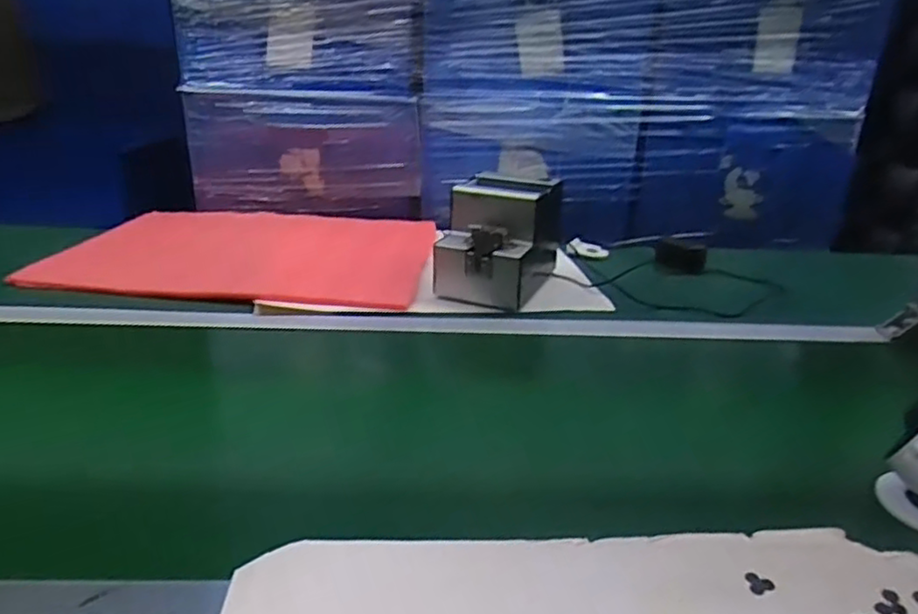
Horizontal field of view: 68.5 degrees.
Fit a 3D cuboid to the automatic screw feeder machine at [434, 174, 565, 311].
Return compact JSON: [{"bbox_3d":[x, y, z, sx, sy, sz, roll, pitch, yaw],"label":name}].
[{"bbox_3d":[0.064,-0.101,0.966,0.123,0.148,0.204,12,25,21],"label":"automatic screw feeder machine"}]

